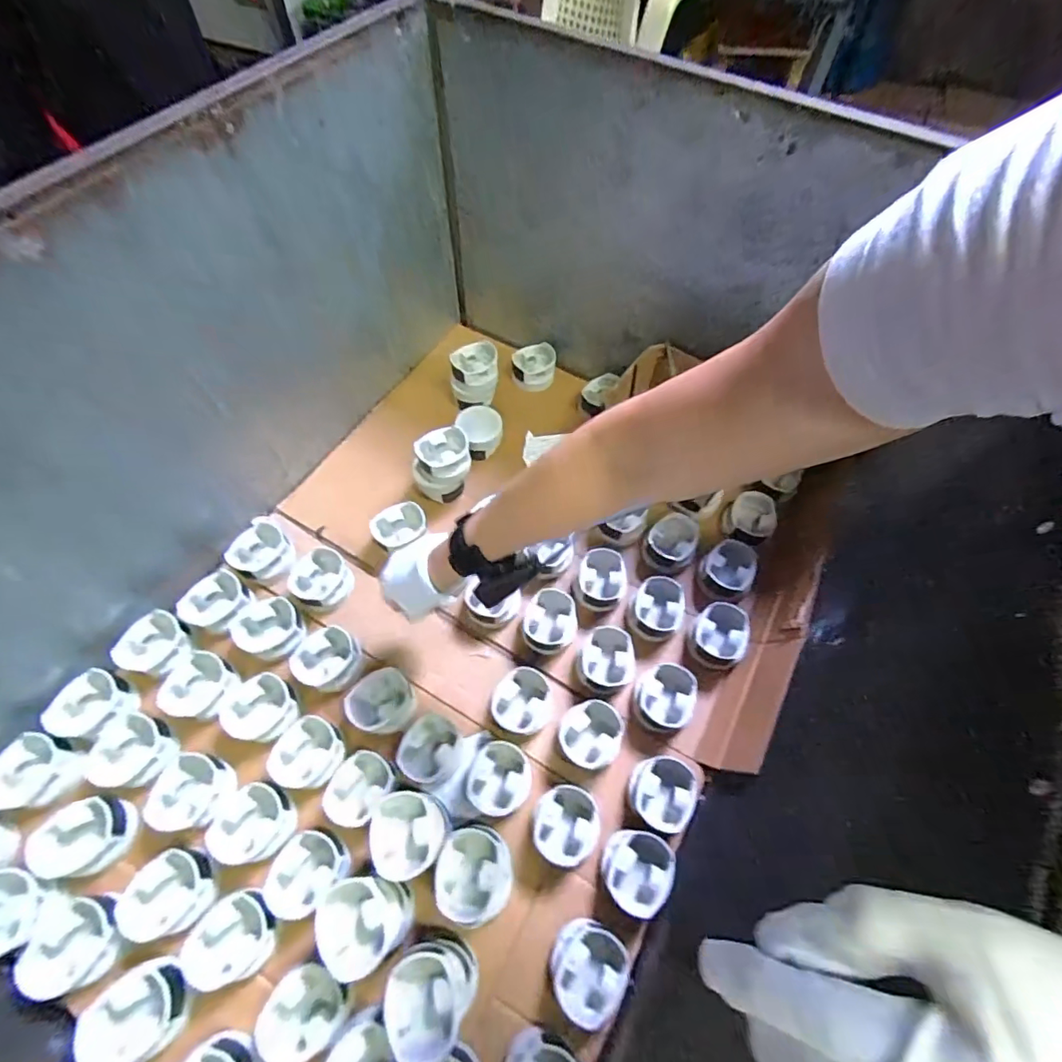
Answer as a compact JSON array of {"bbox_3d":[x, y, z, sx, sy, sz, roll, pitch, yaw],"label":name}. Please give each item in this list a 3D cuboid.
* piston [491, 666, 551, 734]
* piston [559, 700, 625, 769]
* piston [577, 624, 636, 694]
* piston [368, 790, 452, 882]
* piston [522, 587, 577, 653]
[{"bbox_3d":[-0.013,0.217,0.650,0.070,0.047,0.075,1,62,-2],"label":"piston"},{"bbox_3d":[0.074,0.254,0.640,0.075,0.040,0.082,1,62,-2],"label":"piston"},{"bbox_3d":[0.099,0.172,0.680,0.078,0.044,0.081,1,62,-2],"label":"piston"},{"bbox_3d":[-0.129,0.322,0.547,0.078,0.060,0.076,-9,63,-7],"label":"piston"},{"bbox_3d":[0.027,0.124,0.700,0.075,0.042,0.081,1,62,-2],"label":"piston"}]

